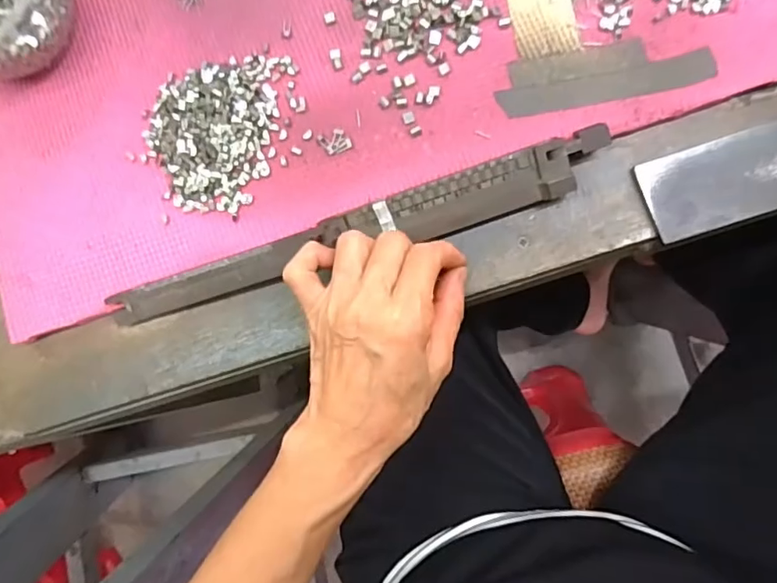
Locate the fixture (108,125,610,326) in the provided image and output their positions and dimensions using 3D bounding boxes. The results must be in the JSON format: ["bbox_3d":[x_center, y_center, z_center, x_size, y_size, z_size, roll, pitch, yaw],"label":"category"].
[{"bbox_3d":[-0.023,-0.034,0.323,0.304,0.018,0.031,-17,85,5],"label":"fixture"}]

